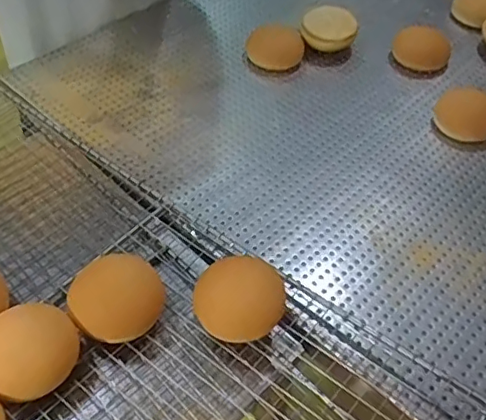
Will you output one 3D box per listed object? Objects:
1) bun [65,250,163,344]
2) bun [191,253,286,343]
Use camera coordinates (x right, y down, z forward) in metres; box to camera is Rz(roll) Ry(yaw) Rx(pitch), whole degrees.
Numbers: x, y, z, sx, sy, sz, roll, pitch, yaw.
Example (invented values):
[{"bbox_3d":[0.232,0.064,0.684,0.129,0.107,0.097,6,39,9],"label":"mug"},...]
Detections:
[{"bbox_3d":[-0.134,0.099,0.621,0.088,0.060,0.093,31,52,22],"label":"bun"},{"bbox_3d":[-0.003,0.100,0.617,0.085,0.052,0.093,2,47,-3],"label":"bun"}]

